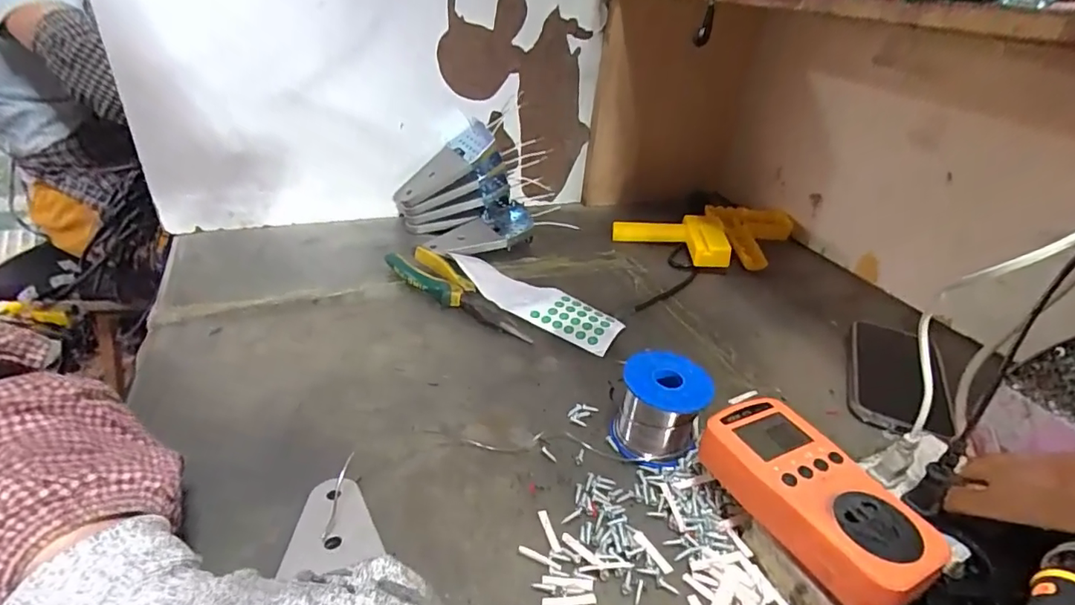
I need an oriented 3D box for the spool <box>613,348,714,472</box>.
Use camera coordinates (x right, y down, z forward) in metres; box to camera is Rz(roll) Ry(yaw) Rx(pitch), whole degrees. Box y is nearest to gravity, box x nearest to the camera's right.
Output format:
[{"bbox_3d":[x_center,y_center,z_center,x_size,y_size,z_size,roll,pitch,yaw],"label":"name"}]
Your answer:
[{"bbox_3d":[0.091,0.079,0.385,0.060,0.061,0.059,4,33,-2],"label":"spool"}]

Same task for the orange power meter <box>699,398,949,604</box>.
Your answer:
[{"bbox_3d":[0.161,0.112,0.304,0.061,0.032,0.125,-13,37,-26],"label":"orange power meter"}]

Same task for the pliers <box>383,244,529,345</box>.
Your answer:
[{"bbox_3d":[-0.087,-0.009,0.529,0.048,0.024,0.185,-24,43,-37],"label":"pliers"}]

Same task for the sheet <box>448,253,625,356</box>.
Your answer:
[{"bbox_3d":[-0.006,-0.006,0.538,0.192,0.029,0.059,22,37,24],"label":"sheet"}]

